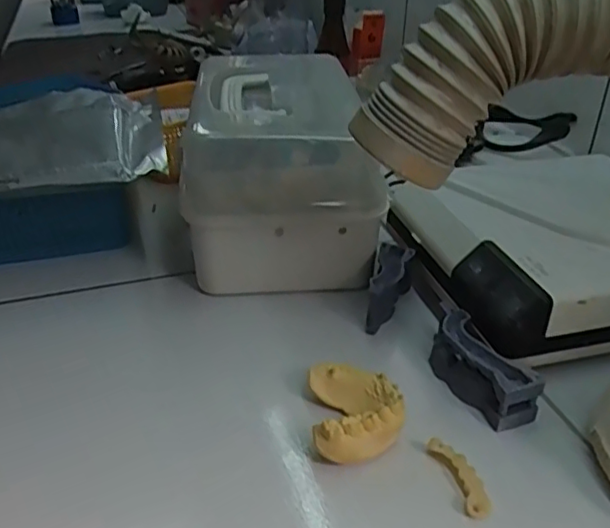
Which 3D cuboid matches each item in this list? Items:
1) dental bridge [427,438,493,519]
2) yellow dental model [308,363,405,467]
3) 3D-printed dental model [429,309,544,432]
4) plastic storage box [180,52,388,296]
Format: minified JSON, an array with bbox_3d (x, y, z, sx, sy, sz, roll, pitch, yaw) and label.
[{"bbox_3d":[0.084,0.114,0.332,0.015,0.010,0.047,-10,33,-18],"label":"dental bridge"},{"bbox_3d":[0.030,0.085,0.359,0.051,0.027,0.063,0,31,-3],"label":"yellow dental model"},{"bbox_3d":[0.110,0.067,0.389,0.029,0.032,0.076,-14,35,-25],"label":"3D-printed dental model"},{"bbox_3d":[-0.030,-0.092,0.548,0.150,0.130,0.231,-3,31,-9],"label":"plastic storage box"}]

